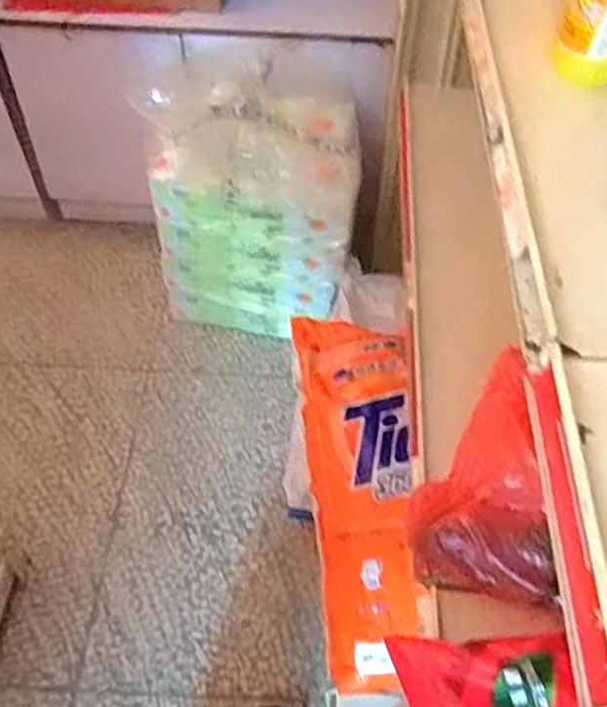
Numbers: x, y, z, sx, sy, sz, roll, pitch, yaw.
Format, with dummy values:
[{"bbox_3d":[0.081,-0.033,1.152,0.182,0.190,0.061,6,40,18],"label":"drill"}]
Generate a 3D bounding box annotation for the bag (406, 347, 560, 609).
[{"bbox_3d":[0.166,0.148,0.684,0.120,0.149,0.195,-9,54,-7],"label":"bag"}]

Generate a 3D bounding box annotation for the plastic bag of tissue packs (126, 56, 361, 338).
[{"bbox_3d":[-0.096,-0.365,1.558,0.419,0.622,0.342,6,53,3],"label":"plastic bag of tissue packs"}]

